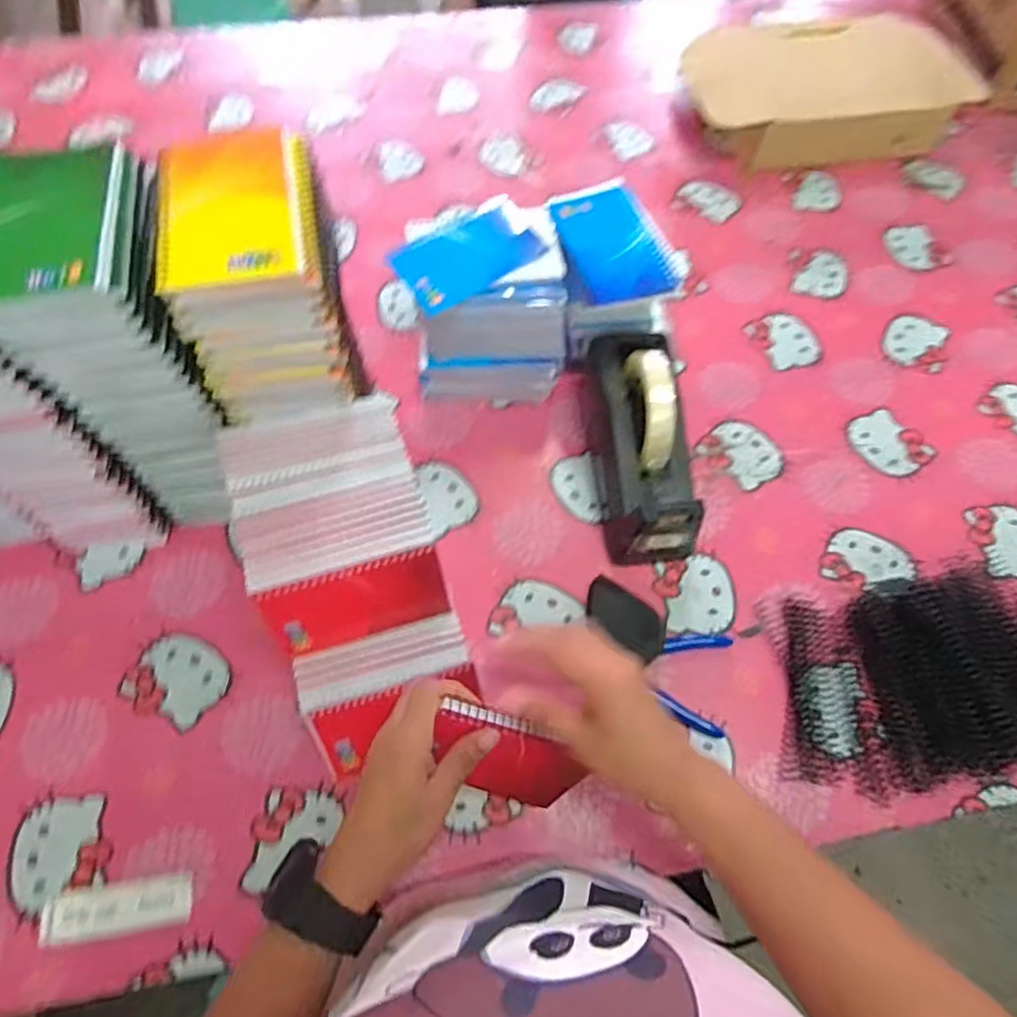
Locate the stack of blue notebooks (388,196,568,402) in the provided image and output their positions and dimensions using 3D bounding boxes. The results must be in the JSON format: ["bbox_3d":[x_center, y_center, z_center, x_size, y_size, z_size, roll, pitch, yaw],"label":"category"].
[{"bbox_3d":[-0.024,-0.196,0.622,0.157,0.153,0.116,-5,63,-4],"label":"stack of blue notebooks"}]

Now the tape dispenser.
[{"bbox_3d":[0.123,-0.065,0.575,0.080,0.135,0.204,-8,64,-5],"label":"tape dispenser"}]

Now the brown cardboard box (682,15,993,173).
[{"bbox_3d":[0.433,-0.577,0.861,0.374,0.079,0.231,-5,63,-4],"label":"brown cardboard box"}]

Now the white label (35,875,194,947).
[{"bbox_3d":[-0.292,0.299,0.461,0.105,0.004,0.033,-7,64,-5],"label":"white label"}]

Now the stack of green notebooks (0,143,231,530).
[{"bbox_3d":[-0.277,-0.102,0.494,0.109,0.292,0.136,-16,65,-9],"label":"stack of green notebooks"}]

